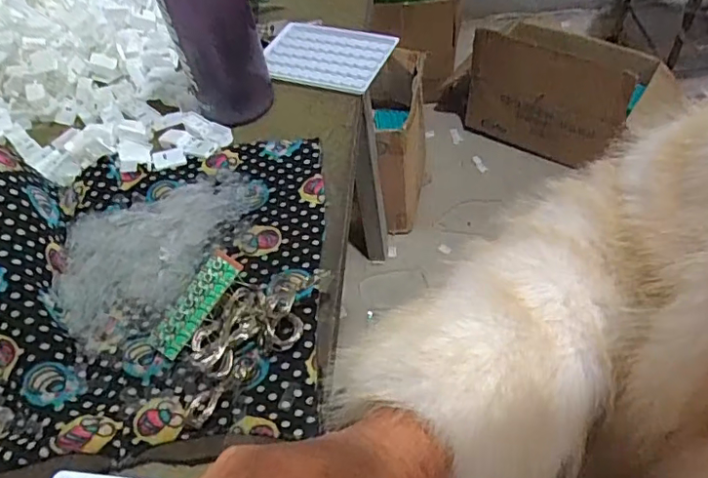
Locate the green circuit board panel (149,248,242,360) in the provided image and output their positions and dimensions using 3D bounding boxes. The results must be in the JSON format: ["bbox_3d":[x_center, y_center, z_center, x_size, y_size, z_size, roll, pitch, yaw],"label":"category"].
[{"bbox_3d":[-0.104,0.042,0.360,0.021,0.004,0.075,36,76,-3],"label":"green circuit board panel"}]

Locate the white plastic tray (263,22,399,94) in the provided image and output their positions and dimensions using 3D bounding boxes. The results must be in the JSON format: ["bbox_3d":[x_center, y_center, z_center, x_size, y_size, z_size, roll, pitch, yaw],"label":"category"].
[{"bbox_3d":[-0.032,-0.194,0.578,0.132,0.009,0.096,18,56,21],"label":"white plastic tray"}]

